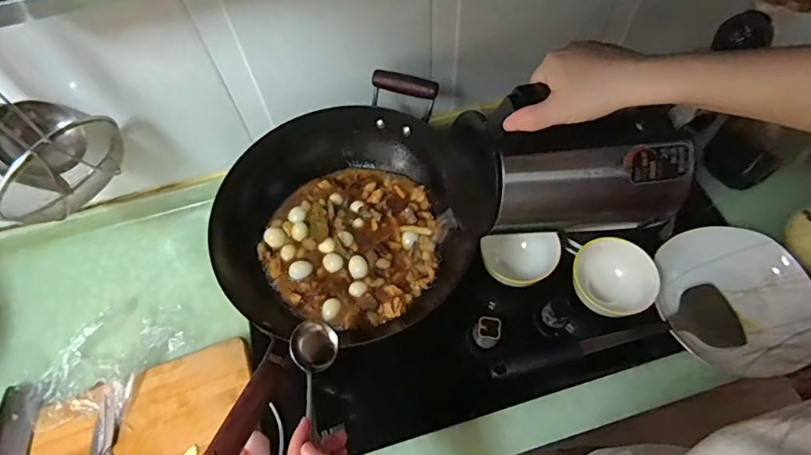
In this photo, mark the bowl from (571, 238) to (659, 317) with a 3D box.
[{"bbox_3d":[0.302,0.075,0.700,0.111,0.059,0.106,-1,61,2],"label":"bowl"}]

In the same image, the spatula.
[{"bbox_3d":[0.300,0.165,0.695,0.348,0.055,0.081,-17,61,7],"label":"spatula"}]

